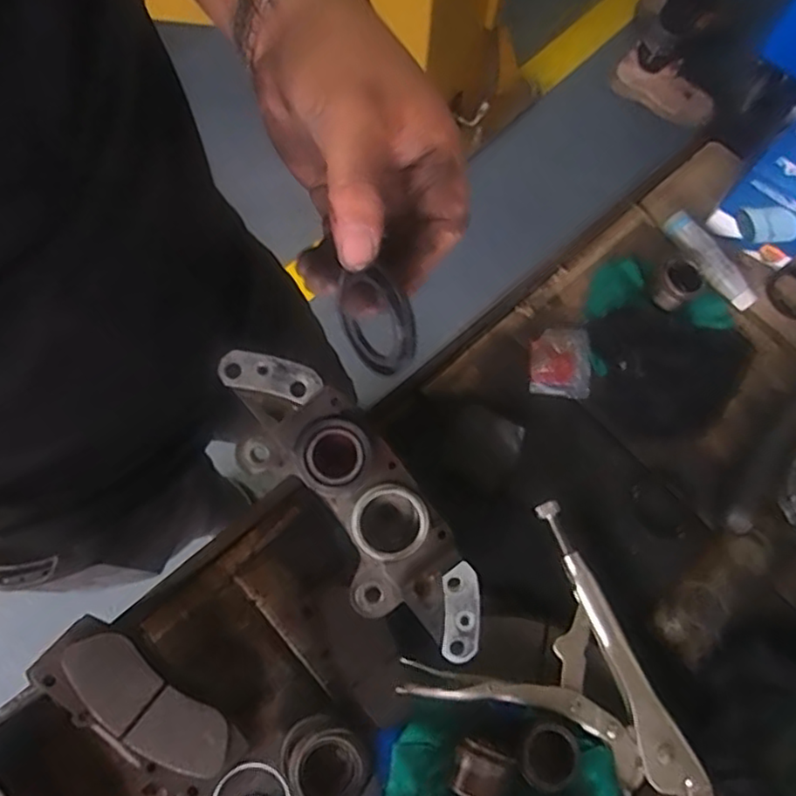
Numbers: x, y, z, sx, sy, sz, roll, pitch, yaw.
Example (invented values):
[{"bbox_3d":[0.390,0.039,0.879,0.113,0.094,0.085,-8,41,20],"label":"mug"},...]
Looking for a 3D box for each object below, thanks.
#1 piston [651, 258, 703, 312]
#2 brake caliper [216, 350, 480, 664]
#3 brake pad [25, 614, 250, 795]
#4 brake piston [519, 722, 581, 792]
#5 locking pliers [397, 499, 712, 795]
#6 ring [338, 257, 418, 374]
[{"bbox_3d":[0.238,-0.097,0.556,0.035,0.028,0.042,43,74,13],"label":"piston"},{"bbox_3d":[-0.032,0.068,0.439,0.081,0.071,0.237,-39,96,-13],"label":"brake caliper"},{"bbox_3d":[-0.174,0.210,0.428,0.142,0.016,0.061,41,74,-3],"label":"brake pad"},{"bbox_3d":[0.100,0.237,0.427,0.041,0.020,0.034,-28,73,-12],"label":"brake piston"},{"bbox_3d":[0.138,0.183,0.455,0.216,0.022,0.157,26,71,7],"label":"locking pliers"},{"bbox_3d":[-0.009,-0.032,0.276,0.007,0.048,0.043,-31,90,-31],"label":"ring"}]

